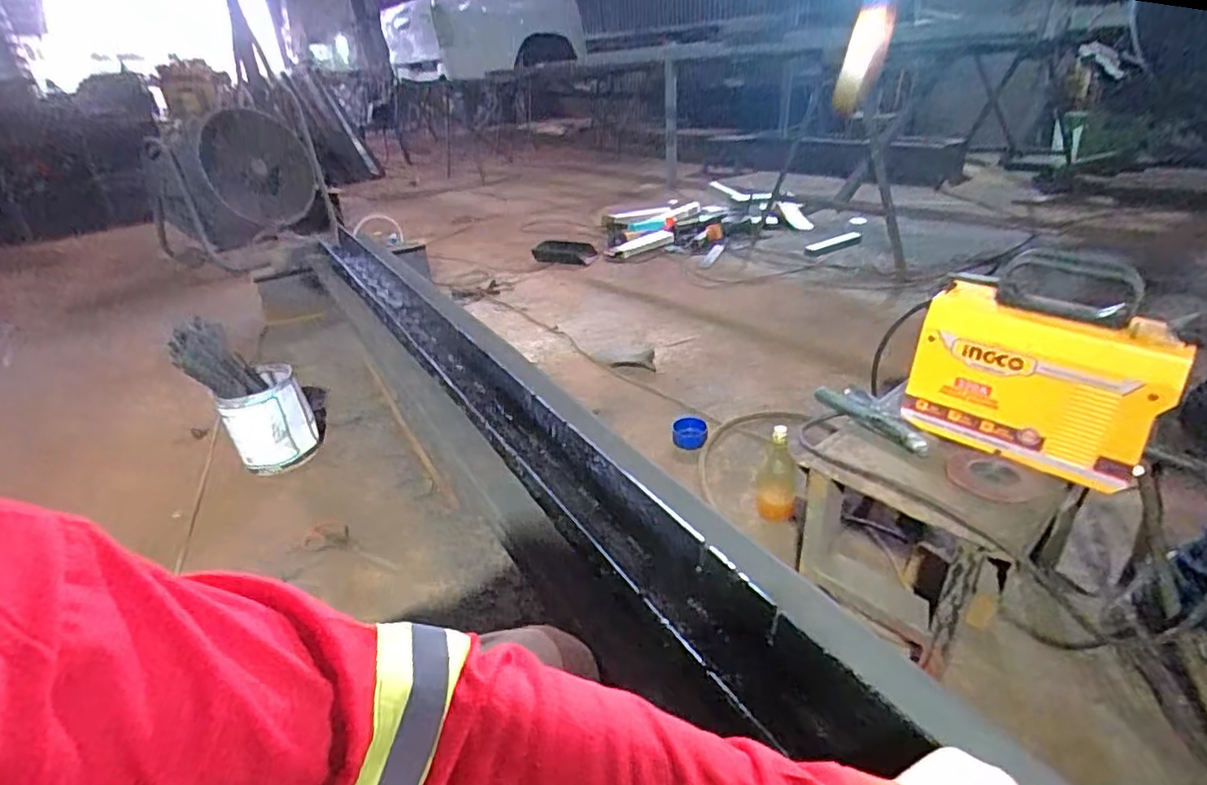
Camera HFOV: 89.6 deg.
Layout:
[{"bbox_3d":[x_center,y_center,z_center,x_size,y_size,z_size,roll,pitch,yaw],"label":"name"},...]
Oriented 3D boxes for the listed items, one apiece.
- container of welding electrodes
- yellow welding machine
[{"bbox_3d":[-0.779,0.002,1.339,0.155,0.368,0.183,-22,23,17],"label":"container of welding electrodes"},{"bbox_3d":[0.525,-0.035,0.744,0.255,0.224,0.116,16,34,34],"label":"yellow welding machine"}]

